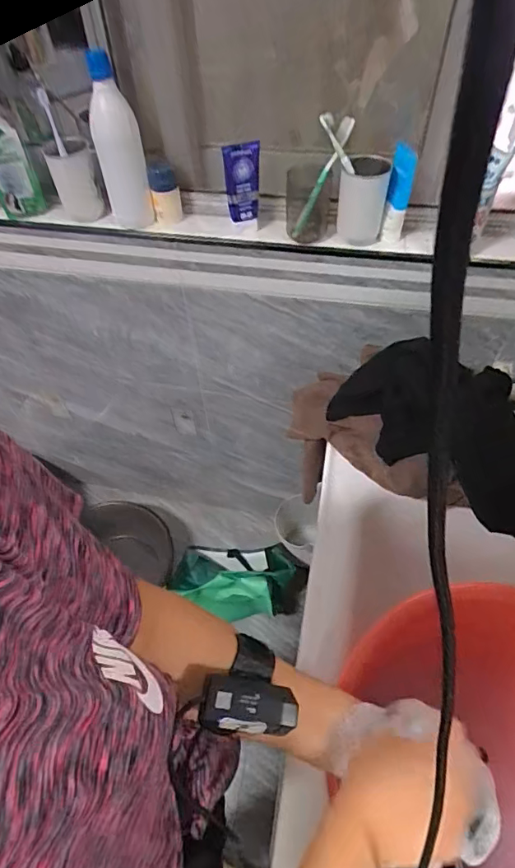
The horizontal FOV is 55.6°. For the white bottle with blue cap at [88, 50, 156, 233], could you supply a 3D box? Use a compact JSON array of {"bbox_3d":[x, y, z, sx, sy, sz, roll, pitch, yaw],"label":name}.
[{"bbox_3d":[-0.242,-0.494,0.858,0.076,0.281,0.063,-16,55,-9],"label":"white bottle with blue cap"}]

